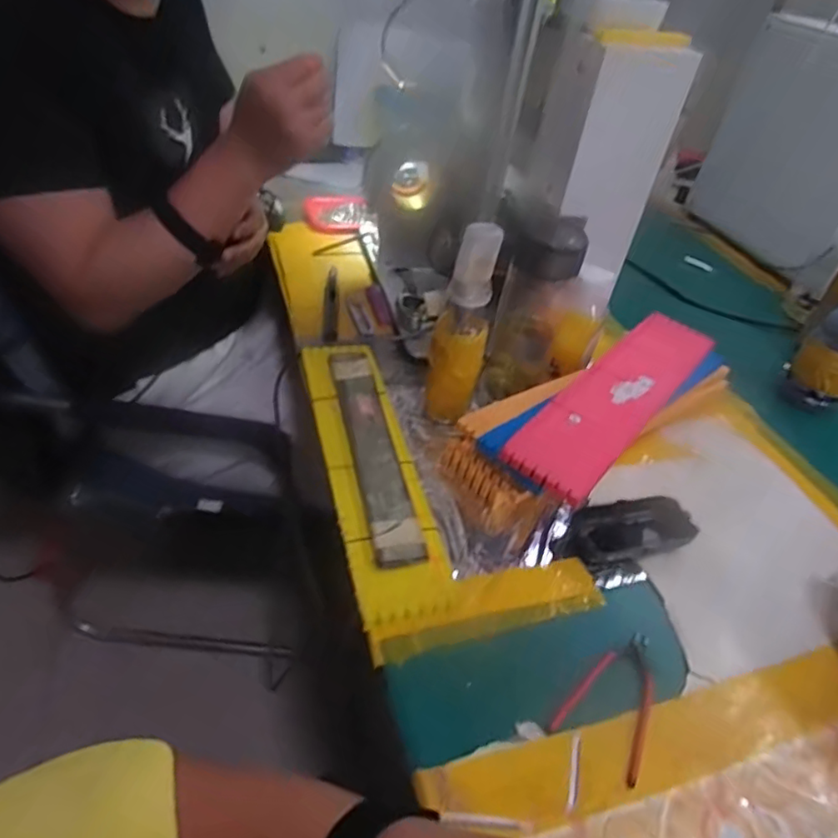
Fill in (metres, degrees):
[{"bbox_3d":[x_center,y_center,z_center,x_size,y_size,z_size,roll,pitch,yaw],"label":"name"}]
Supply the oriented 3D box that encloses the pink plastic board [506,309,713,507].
[{"bbox_3d":[0.209,-0.028,0.614,0.084,0.019,0.347,32,47,25],"label":"pink plastic board"}]

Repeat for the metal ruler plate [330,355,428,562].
[{"bbox_3d":[-0.047,0.020,0.586,0.041,0.010,0.287,-5,43,-14],"label":"metal ruler plate"}]

